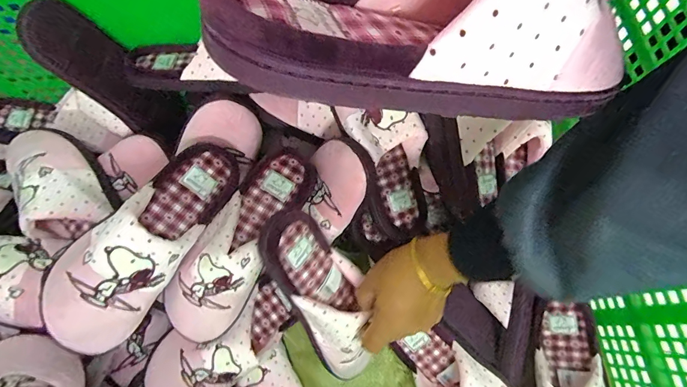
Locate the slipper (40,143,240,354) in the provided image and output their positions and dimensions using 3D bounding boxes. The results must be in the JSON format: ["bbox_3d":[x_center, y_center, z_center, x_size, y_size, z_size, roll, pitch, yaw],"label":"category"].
[{"bbox_3d":[-0.200,0.040,0.387,0.090,0.065,0.242,34,73,9],"label":"slipper"}]

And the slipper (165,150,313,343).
[{"bbox_3d":[-0.122,0.054,0.439,0.080,0.086,0.232,29,72,8],"label":"slipper"}]

